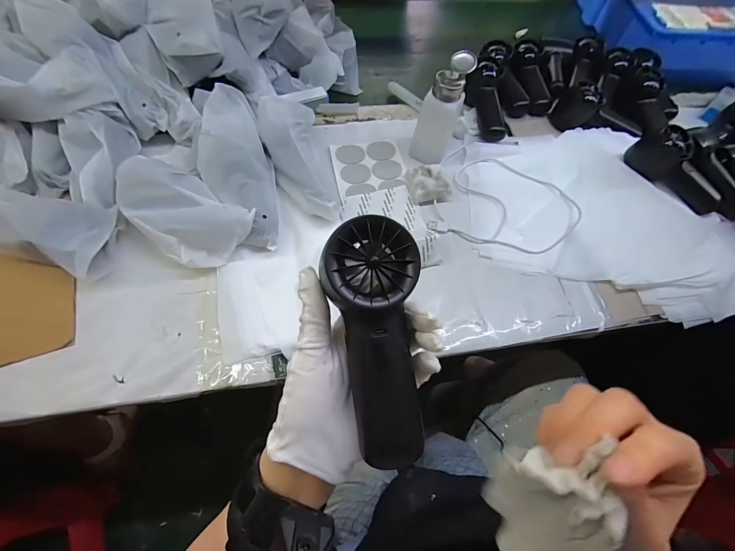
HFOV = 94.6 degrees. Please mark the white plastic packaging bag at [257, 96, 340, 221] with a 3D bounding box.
[{"bbox_3d":[-0.088,-0.157,0.469,0.083,0.067,0.195,-21,78,-12],"label":"white plastic packaging bag"}]

